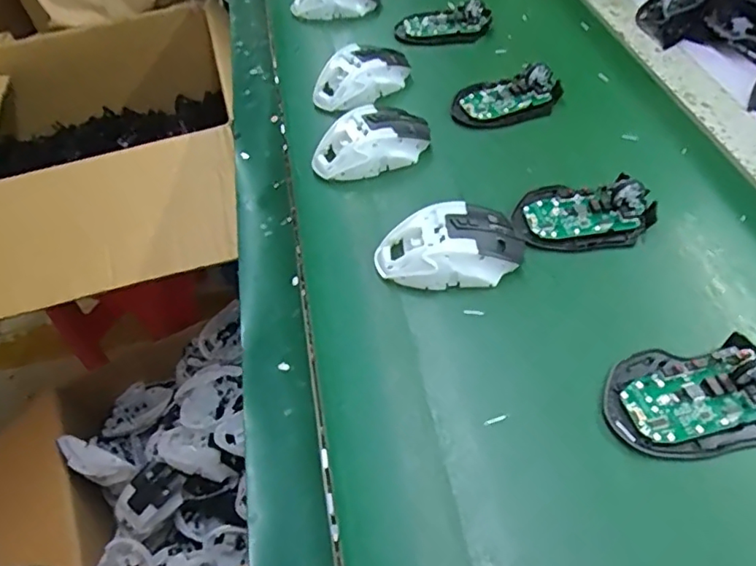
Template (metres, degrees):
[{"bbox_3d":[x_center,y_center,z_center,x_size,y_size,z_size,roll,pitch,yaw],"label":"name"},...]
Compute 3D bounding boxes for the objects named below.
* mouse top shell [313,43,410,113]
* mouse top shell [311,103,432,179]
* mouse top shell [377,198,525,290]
[{"bbox_3d":[-0.017,-0.231,0.613,0.118,0.039,0.061,-31,54,-18],"label":"mouse top shell"},{"bbox_3d":[-0.007,-0.141,0.542,0.115,0.036,0.079,-5,51,2],"label":"mouse top shell"},{"bbox_3d":[0.056,-0.031,0.447,0.114,0.038,0.063,-5,51,2],"label":"mouse top shell"}]

